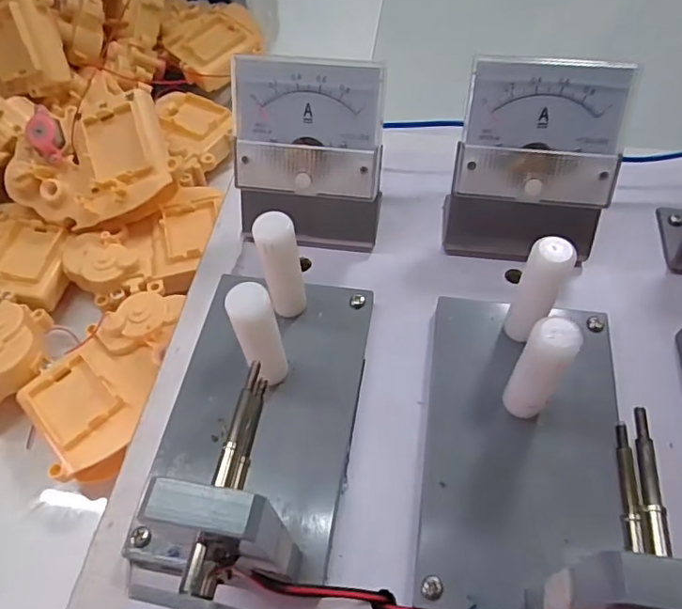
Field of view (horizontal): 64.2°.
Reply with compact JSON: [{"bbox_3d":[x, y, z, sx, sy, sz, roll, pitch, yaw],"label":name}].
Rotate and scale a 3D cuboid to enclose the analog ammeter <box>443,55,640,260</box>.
[{"bbox_3d":[0.082,-0.058,0.235,0.067,0.073,0.045,6,57,8],"label":"analog ammeter"}]

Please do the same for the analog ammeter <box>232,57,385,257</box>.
[{"bbox_3d":[-0.014,-0.063,0.245,0.065,0.078,0.039,3,57,6],"label":"analog ammeter"}]

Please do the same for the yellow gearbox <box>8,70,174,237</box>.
[{"bbox_3d":[-0.151,-0.078,0.322,0.098,0.065,0.029,-21,16,3],"label":"yellow gearbox"}]

